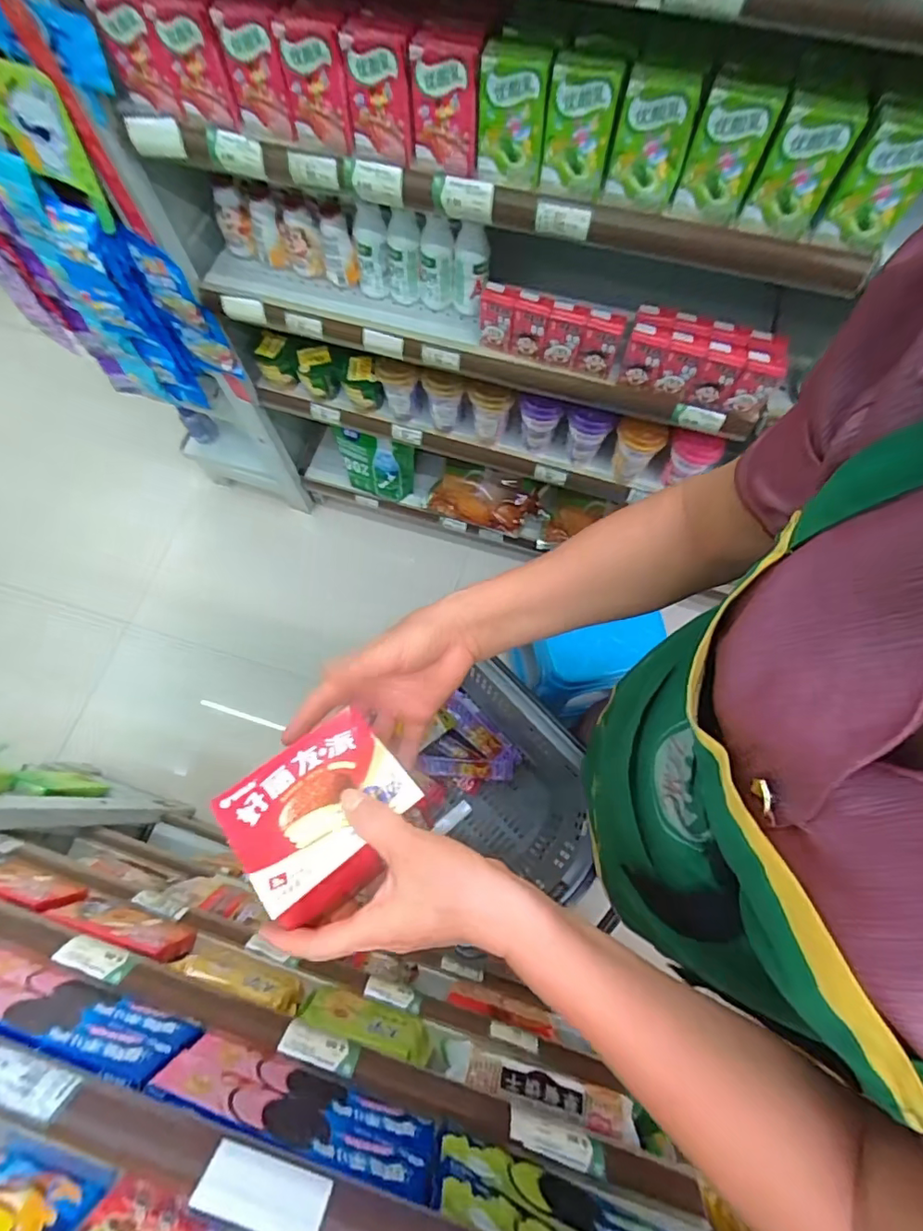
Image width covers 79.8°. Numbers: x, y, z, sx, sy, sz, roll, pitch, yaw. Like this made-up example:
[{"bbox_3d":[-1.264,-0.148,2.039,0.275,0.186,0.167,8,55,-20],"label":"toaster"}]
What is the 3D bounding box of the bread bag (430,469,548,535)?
[{"bbox_3d":[0.065,-0.290,1.376,0.287,0.130,0.105,9,72,4],"label":"bread bag"}]

